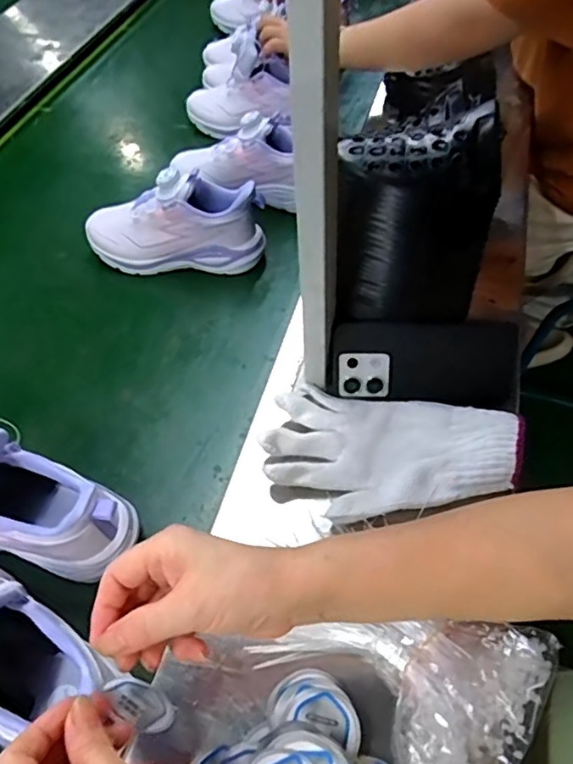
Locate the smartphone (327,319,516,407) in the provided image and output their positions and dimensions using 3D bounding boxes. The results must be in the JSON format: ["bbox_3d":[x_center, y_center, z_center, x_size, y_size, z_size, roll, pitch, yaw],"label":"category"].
[{"bbox_3d":[0.130,-0.020,0.534,0.172,0.085,0.012,5,26,-5],"label":"smartphone"}]

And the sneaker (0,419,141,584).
[{"bbox_3d":[-0.228,0.086,0.452,0.208,0.117,0.084,10,60,5],"label":"sneaker"}]

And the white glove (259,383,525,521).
[{"bbox_3d":[0.086,0.056,0.489,0.208,0.045,0.127,5,60,2],"label":"white glove"}]

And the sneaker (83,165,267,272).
[{"bbox_3d":[-0.138,-0.189,0.693,0.220,0.124,0.070,2,60,0],"label":"sneaker"}]

